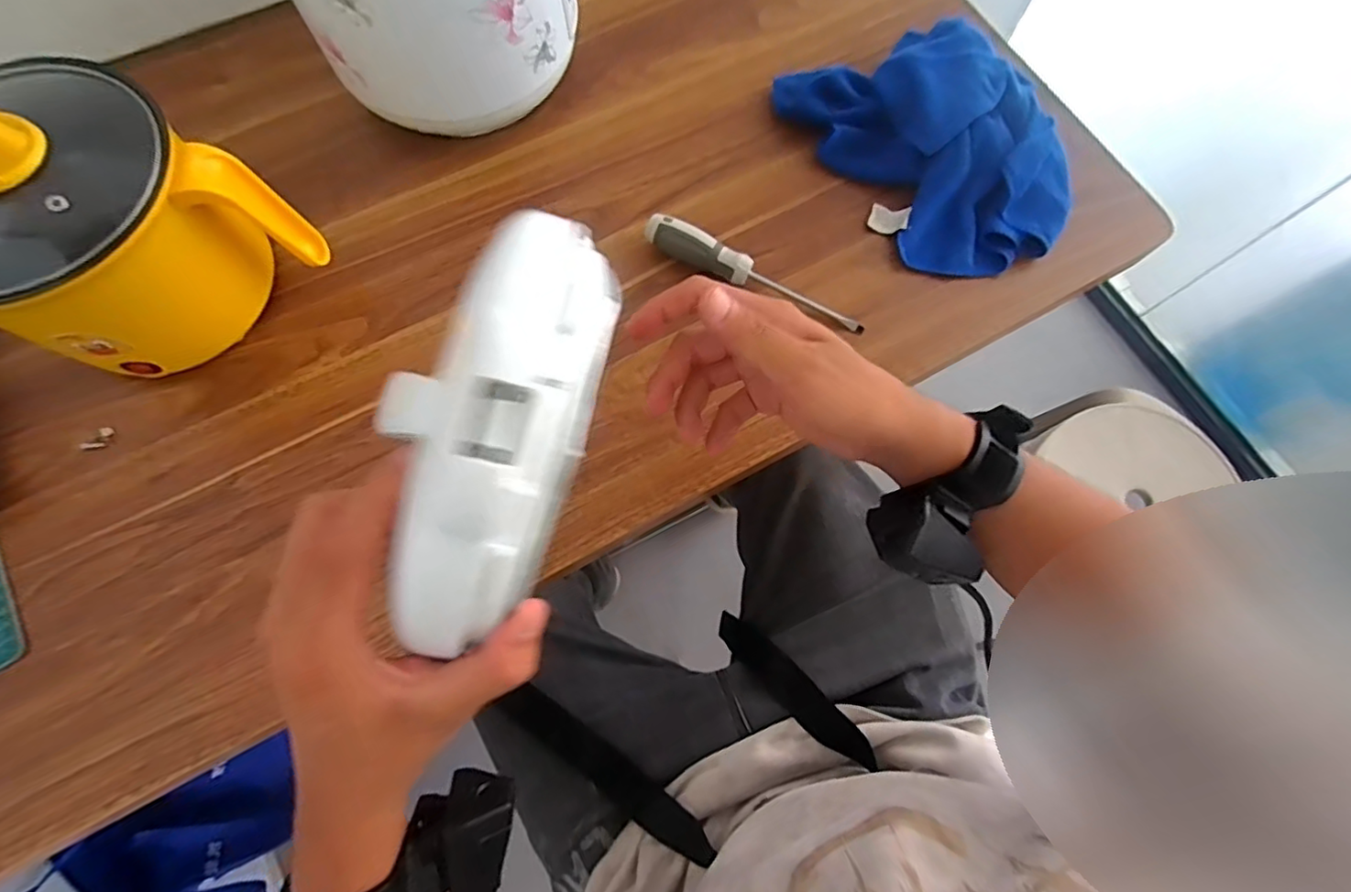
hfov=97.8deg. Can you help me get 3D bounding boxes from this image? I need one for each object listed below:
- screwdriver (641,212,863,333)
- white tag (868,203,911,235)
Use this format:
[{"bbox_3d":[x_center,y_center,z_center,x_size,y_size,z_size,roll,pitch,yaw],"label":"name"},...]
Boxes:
[{"bbox_3d":[0.062,-0.135,0.463,0.183,0.026,0.023,25,74,7],"label":"screwdriver"},{"bbox_3d":[0.178,-0.190,0.491,0.029,0.009,0.028,19,74,5],"label":"white tag"}]

